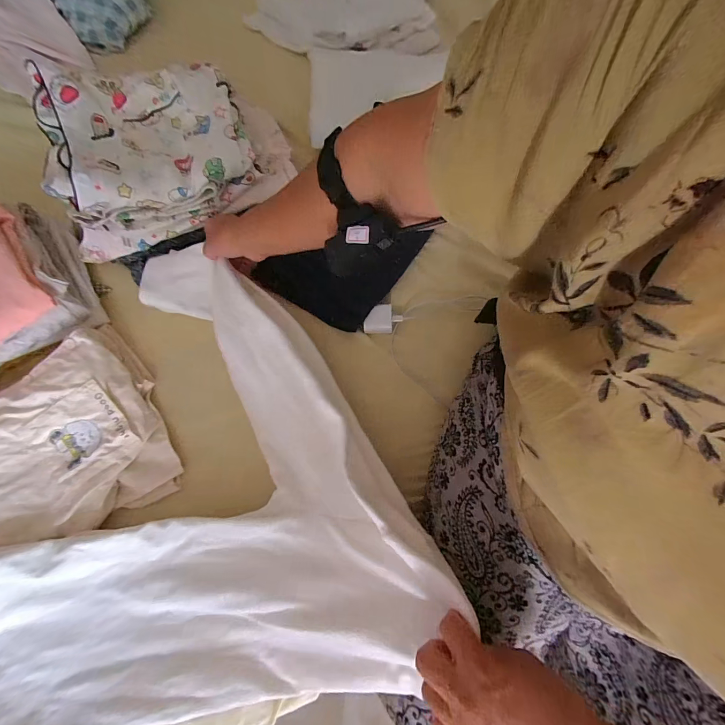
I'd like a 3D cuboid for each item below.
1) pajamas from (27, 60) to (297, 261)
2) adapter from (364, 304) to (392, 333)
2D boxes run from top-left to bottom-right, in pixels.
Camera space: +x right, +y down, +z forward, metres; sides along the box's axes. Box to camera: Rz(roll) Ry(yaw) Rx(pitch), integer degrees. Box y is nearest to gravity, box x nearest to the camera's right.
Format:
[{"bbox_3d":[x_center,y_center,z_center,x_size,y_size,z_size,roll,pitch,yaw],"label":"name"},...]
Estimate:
[{"bbox_3d":[-0.290,-0.320,0.513,0.337,0.095,0.219,-19,73,-5],"label":"pajamas"},{"bbox_3d":[0.024,-0.066,0.528,0.042,0.021,0.041,-1,72,1],"label":"adapter"}]

